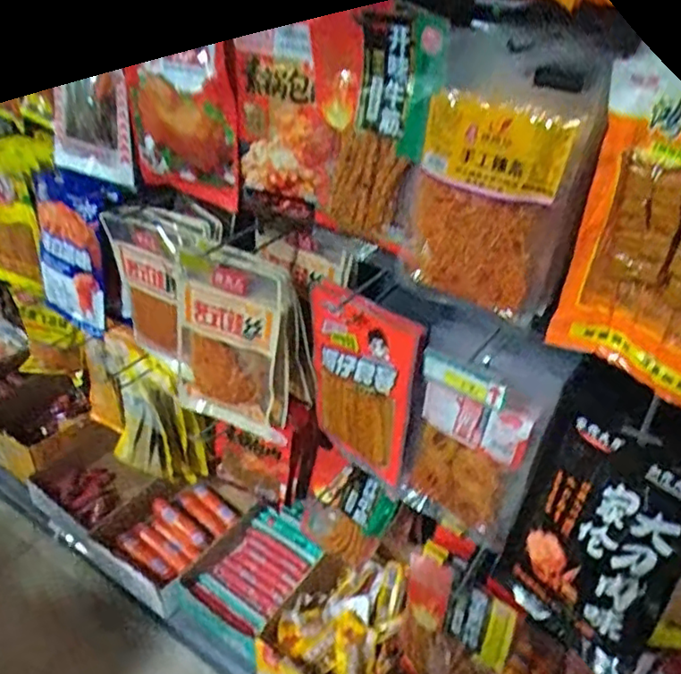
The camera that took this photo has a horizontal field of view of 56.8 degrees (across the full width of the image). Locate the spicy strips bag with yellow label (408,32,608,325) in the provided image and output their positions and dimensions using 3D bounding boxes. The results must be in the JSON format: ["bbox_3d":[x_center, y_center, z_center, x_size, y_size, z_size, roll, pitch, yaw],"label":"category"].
[{"bbox_3d":[0.131,-0.130,0.550,0.137,0.225,0.034,22,30,20],"label":"spicy strips bag with yellow label"}]

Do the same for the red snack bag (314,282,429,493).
[{"bbox_3d":[0.034,0.067,0.794,0.170,0.260,0.025,23,39,39],"label":"red snack bag"}]

